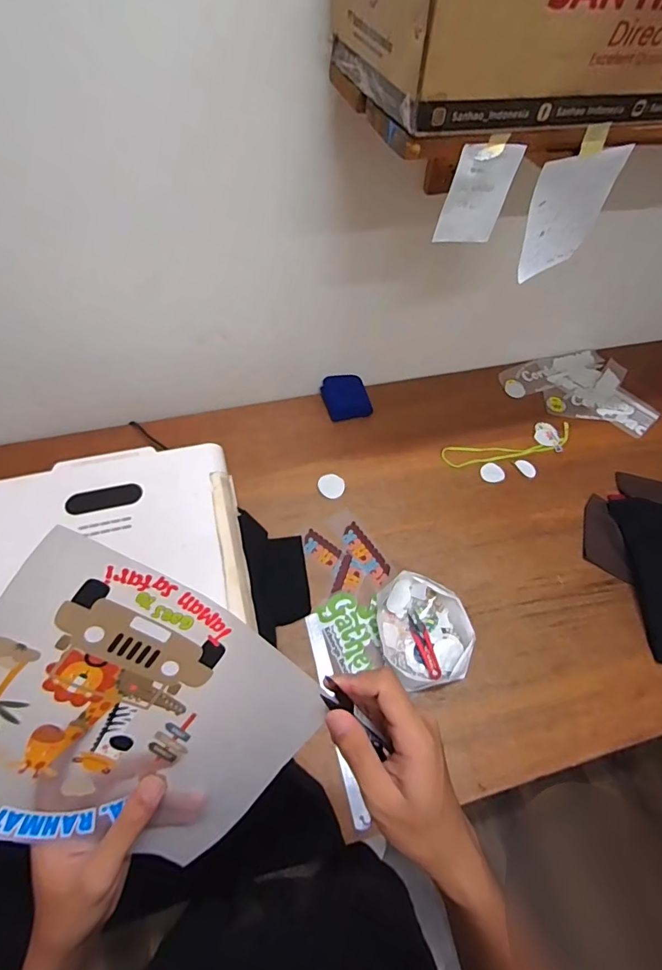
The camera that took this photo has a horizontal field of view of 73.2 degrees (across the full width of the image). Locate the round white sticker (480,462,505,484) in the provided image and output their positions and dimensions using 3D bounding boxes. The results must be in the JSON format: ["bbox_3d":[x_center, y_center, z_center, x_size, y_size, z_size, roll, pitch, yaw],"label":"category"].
[{"bbox_3d":[0.377,-0.028,1.038,0.056,0.005,0.051,4,59,-6],"label":"round white sticker"}]

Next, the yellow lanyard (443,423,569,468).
[{"bbox_3d":[0.444,-0.095,1.085,0.362,0.009,0.078,-12,60,-11],"label":"yellow lanyard"}]

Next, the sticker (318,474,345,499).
[{"bbox_3d":[0.002,0.001,1.004,0.062,0.005,0.057,1,58,-2],"label":"sticker"}]

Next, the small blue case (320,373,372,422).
[{"bbox_3d":[0.038,-0.224,1.134,0.108,0.042,0.121,-12,60,-11],"label":"small blue case"}]

